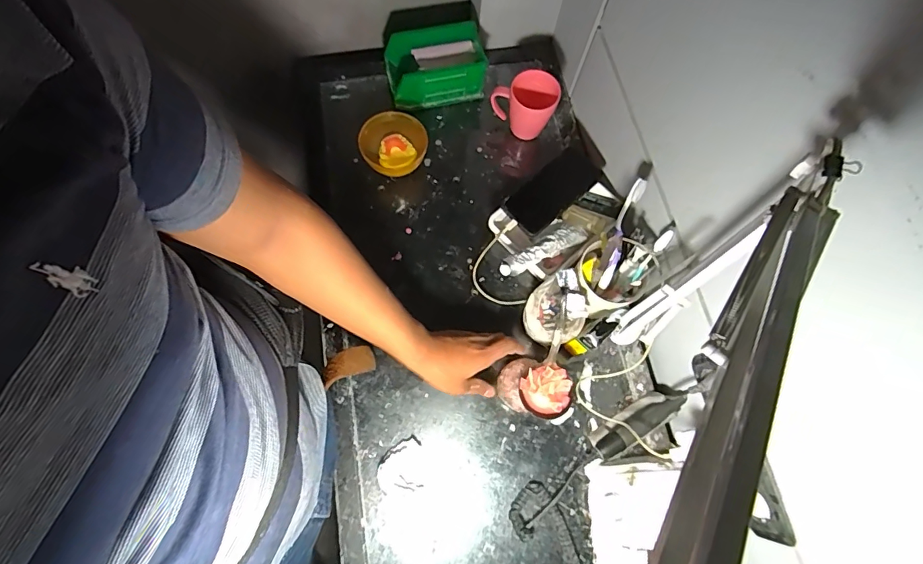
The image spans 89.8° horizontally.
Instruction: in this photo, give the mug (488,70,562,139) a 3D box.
[{"bbox_3d":[0.110,-0.305,0.808,0.103,0.100,0.079,33,73,8],"label":"mug"}]

